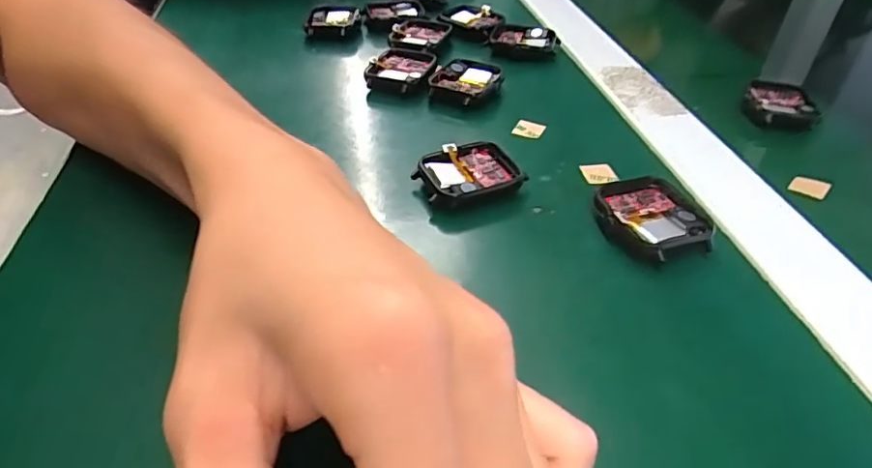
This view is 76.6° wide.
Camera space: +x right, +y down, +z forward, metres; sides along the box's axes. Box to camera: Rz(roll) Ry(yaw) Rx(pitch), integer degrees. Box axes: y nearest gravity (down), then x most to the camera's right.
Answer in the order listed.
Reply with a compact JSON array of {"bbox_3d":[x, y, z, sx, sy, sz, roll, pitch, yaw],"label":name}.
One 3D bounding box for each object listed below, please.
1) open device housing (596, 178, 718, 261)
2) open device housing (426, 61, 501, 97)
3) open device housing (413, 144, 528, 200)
[{"bbox_3d":[0.091,-0.006,0.235,0.041,0.011,0.045,1,40,-1],"label":"open device housing"},{"bbox_3d":[0.017,-0.091,0.332,0.037,0.012,0.040,20,43,20],"label":"open device housing"},{"bbox_3d":[0.015,-0.027,0.259,0.046,0.016,0.034,-10,41,-13],"label":"open device housing"}]

